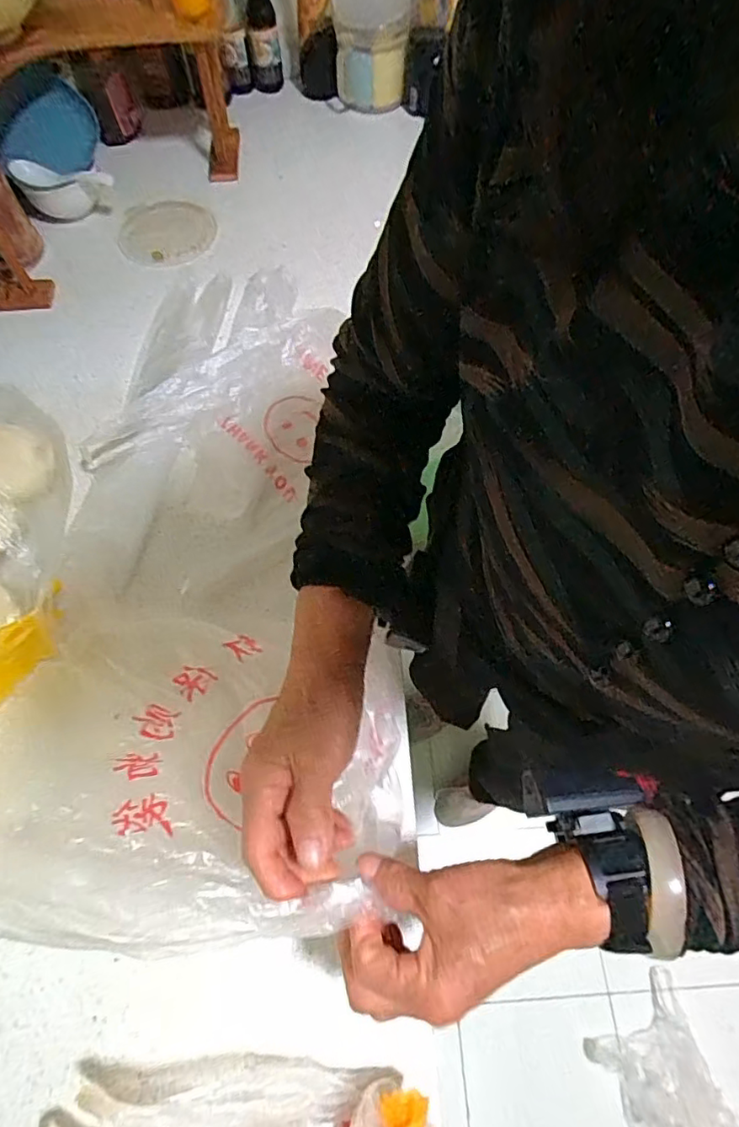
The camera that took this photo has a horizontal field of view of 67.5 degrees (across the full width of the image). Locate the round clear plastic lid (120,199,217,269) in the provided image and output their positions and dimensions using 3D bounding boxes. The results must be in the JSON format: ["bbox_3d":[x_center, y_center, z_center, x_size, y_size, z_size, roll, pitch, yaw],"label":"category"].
[{"bbox_3d":[-0.296,-0.490,0.827,0.145,0.016,0.155,2,58,-3],"label":"round clear plastic lid"}]

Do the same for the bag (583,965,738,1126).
[{"bbox_3d":[0.542,0.971,1.024,0.204,0.050,0.259,-18,67,-6],"label":"bag"}]

